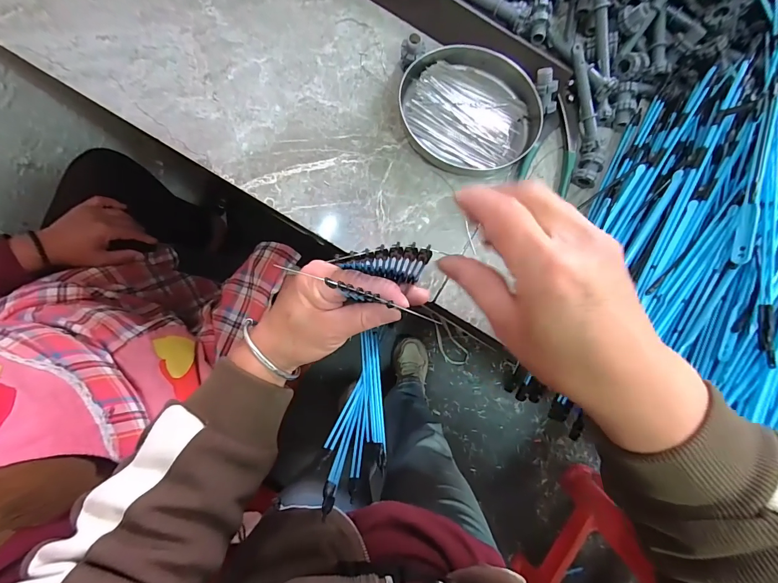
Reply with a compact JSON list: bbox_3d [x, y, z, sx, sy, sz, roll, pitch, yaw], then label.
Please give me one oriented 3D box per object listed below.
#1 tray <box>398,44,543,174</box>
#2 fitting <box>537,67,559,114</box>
[{"bbox_3d":[0.080,-0.178,0.358,0.129,0.020,0.116,-8,90,-1],"label":"tray"},{"bbox_3d":[0.151,-0.192,0.350,0.020,0.015,0.039,-20,114,1],"label":"fitting"}]

